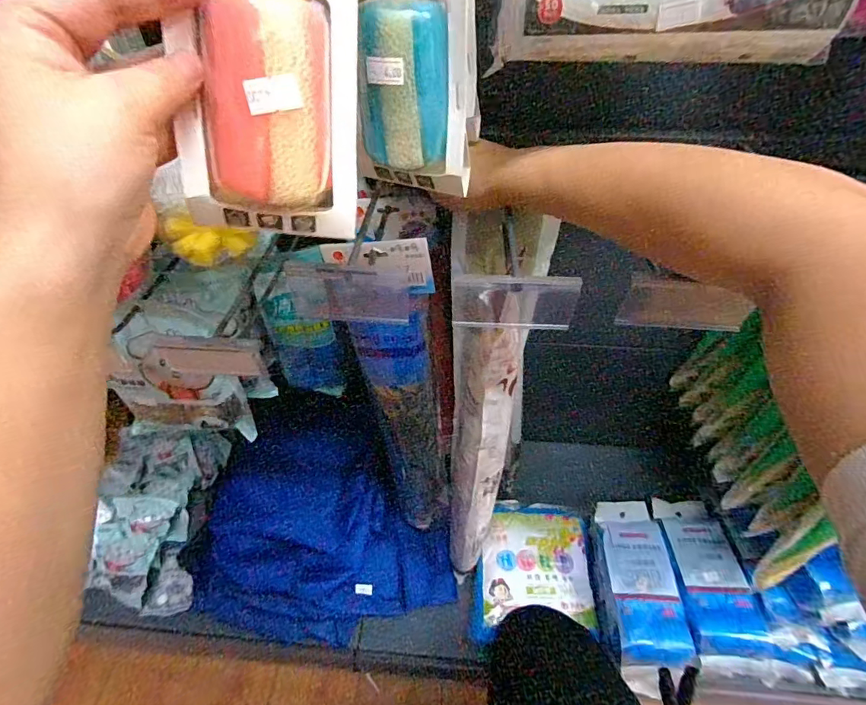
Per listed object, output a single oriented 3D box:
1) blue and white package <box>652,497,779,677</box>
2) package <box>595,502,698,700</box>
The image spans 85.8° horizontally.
[{"bbox_3d":[0.401,0.327,0.679,0.098,0.047,0.239,2,46,4],"label":"blue and white package"},{"bbox_3d":[0.302,0.332,0.671,0.092,0.033,0.256,2,46,3],"label":"package"}]

